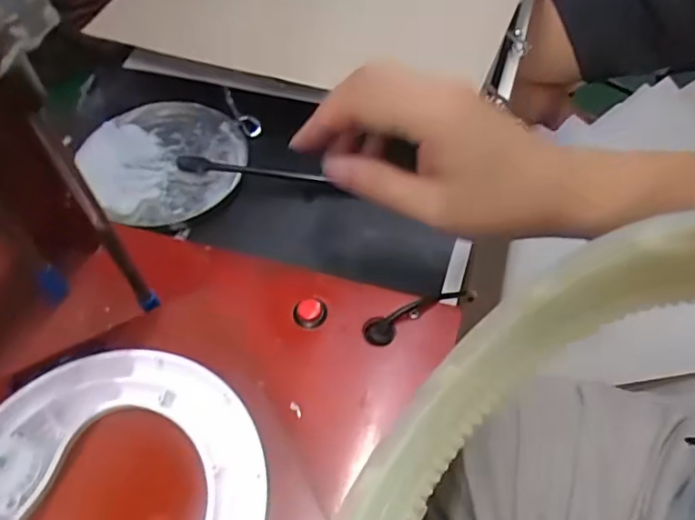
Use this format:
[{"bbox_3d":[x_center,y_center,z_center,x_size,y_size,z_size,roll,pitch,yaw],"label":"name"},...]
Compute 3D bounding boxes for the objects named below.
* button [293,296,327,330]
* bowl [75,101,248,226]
[{"bbox_3d":[-0.021,0.027,0.310,0.018,0.007,0.020,-3,54,1],"label":"button"},{"bbox_3d":[-0.141,-0.078,0.444,0.121,0.032,0.122,-2,54,2],"label":"bowl"}]

